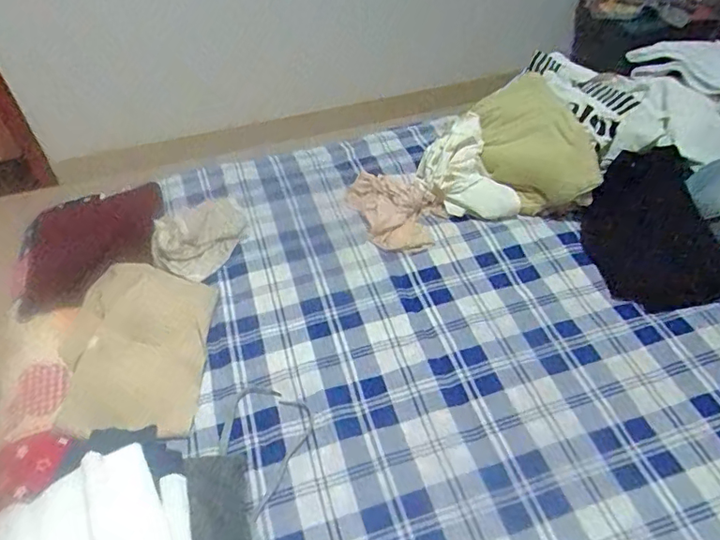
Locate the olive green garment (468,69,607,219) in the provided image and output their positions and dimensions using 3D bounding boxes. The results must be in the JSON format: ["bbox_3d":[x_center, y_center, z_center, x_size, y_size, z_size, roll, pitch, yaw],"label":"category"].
[{"bbox_3d":[0.283,-0.220,0.933,0.164,0.150,0.291,-21,50,-16],"label":"olive green garment"}]

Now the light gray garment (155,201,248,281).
[{"bbox_3d":[-0.269,-0.065,0.898,0.133,0.039,0.182,16,50,17],"label":"light gray garment"}]

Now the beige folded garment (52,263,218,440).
[{"bbox_3d":[-0.316,0.102,0.760,0.198,0.022,0.272,-2,47,1],"label":"beige folded garment"}]

